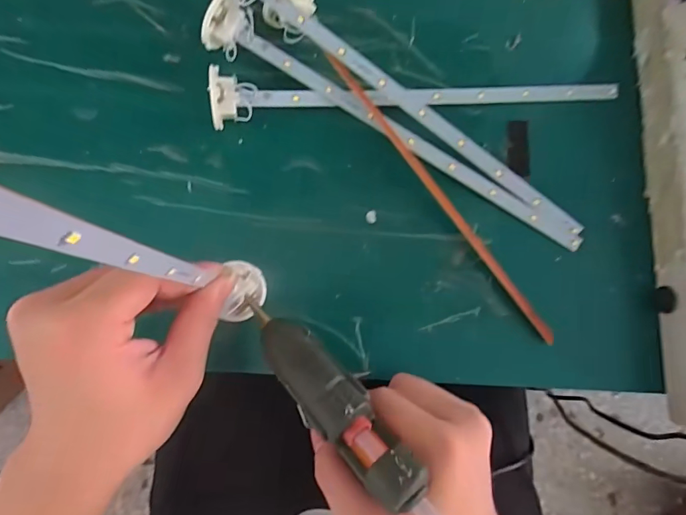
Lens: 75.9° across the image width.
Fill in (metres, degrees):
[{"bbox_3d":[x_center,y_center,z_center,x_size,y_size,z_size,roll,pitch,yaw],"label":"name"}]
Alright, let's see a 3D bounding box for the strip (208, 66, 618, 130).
[{"bbox_3d":[0.057,-0.120,0.301,0.286,0.039,0.034,-8,81,-3],"label":"strip"}]

